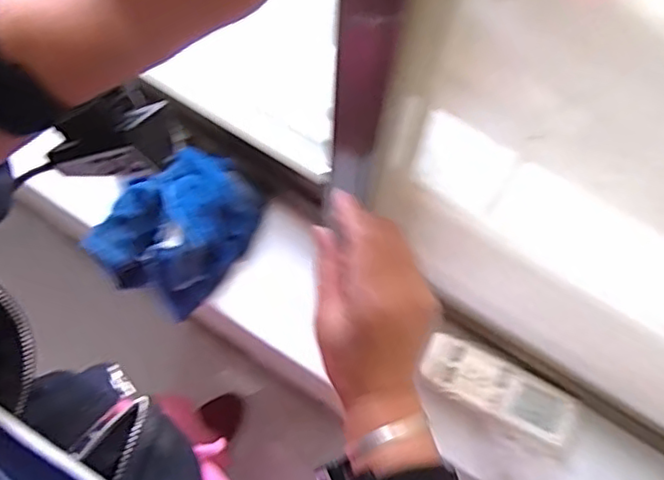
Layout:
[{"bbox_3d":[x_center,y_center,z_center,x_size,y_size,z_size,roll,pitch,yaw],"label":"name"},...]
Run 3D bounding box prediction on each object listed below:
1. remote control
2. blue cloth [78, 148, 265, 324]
[{"bbox_3d":[0.159,0.140,0.589,0.146,0.013,0.051,23,72,7],"label":"remote control"},{"bbox_3d":[-0.152,-0.011,0.621,0.115,0.063,0.158,35,74,11],"label":"blue cloth"}]

